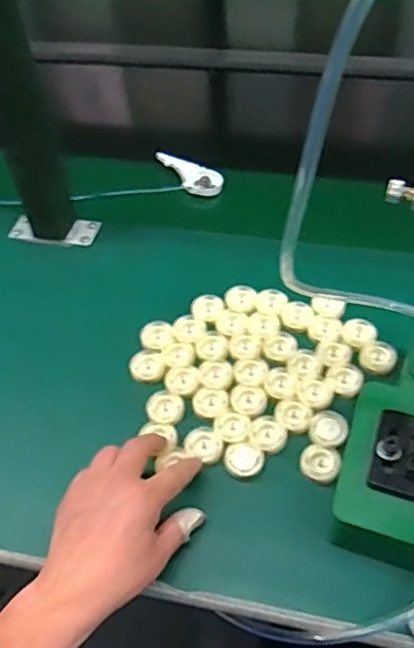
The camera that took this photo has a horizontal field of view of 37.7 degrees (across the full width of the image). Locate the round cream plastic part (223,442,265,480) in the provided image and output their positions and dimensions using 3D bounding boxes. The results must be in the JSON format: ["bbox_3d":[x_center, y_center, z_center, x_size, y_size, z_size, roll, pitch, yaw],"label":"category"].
[{"bbox_3d":[0.030,0.111,0.497,0.032,0.011,0.028,6,51,11],"label":"round cream plastic part"}]

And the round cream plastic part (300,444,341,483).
[{"bbox_3d":[0.092,0.113,0.493,0.031,0.012,0.025,10,51,13],"label":"round cream plastic part"}]

